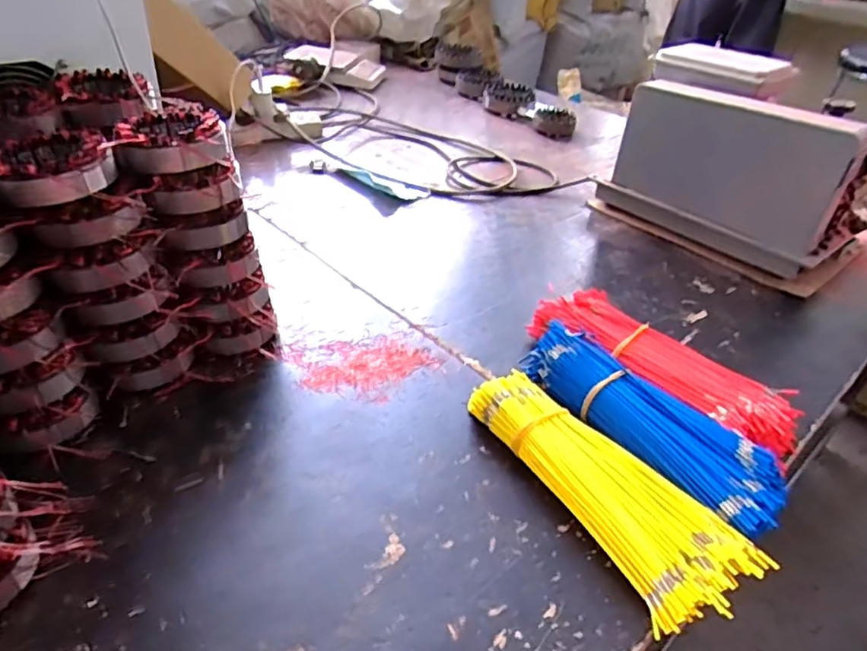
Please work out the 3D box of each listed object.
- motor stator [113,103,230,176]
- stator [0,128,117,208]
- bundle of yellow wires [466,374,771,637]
[{"bbox_3d":[-0.225,-0.161,0.517,0.086,0.034,0.086,-7,38,-17],"label":"motor stator"},{"bbox_3d":[-0.295,-0.125,0.463,0.084,0.030,0.084,-17,42,-28],"label":"stator"},{"bbox_3d":[0.136,0.124,0.492,0.091,0.040,0.241,-17,42,-27],"label":"bundle of yellow wires"}]

